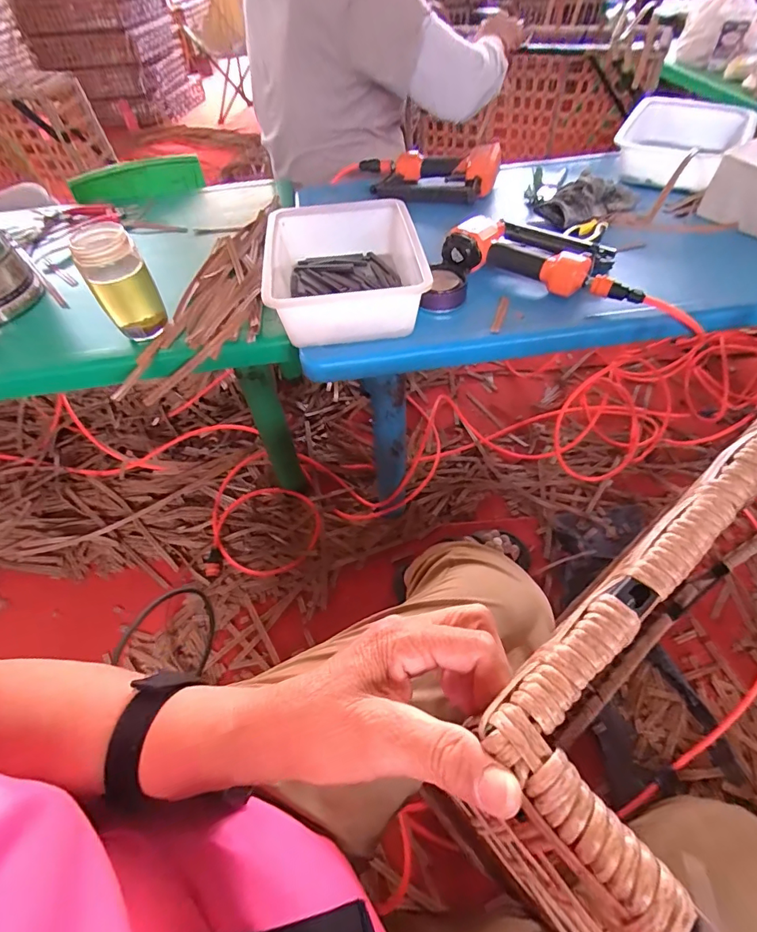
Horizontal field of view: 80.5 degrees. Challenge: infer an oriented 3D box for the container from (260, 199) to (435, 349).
[{"bbox_3d":[-0.045,-0.280,0.652,0.212,0.095,0.266,-10,52,-3],"label":"container"}]

